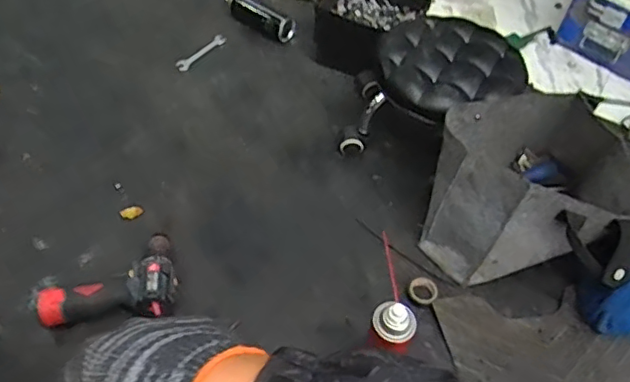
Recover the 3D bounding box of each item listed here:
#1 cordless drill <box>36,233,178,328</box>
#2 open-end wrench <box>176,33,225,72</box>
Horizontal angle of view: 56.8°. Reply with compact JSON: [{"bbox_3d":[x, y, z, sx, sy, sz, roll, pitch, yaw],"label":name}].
[{"bbox_3d":[-0.322,0.143,0.920,0.202,0.065,0.127,-6,52,-10],"label":"cordless drill"},{"bbox_3d":[-0.250,-0.307,1.283,0.034,0.010,0.132,37,56,23],"label":"open-end wrench"}]

